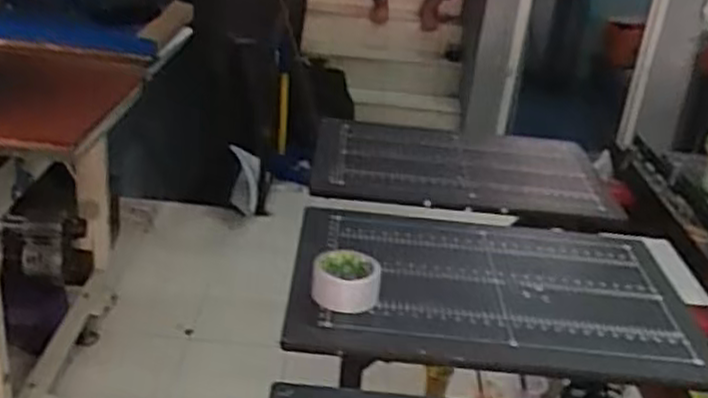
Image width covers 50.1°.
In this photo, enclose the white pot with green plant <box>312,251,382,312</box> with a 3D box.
[{"bbox_3d":[-0.011,0.112,1.074,0.096,0.048,0.085,5,25,-1],"label":"white pot with green plant"}]

